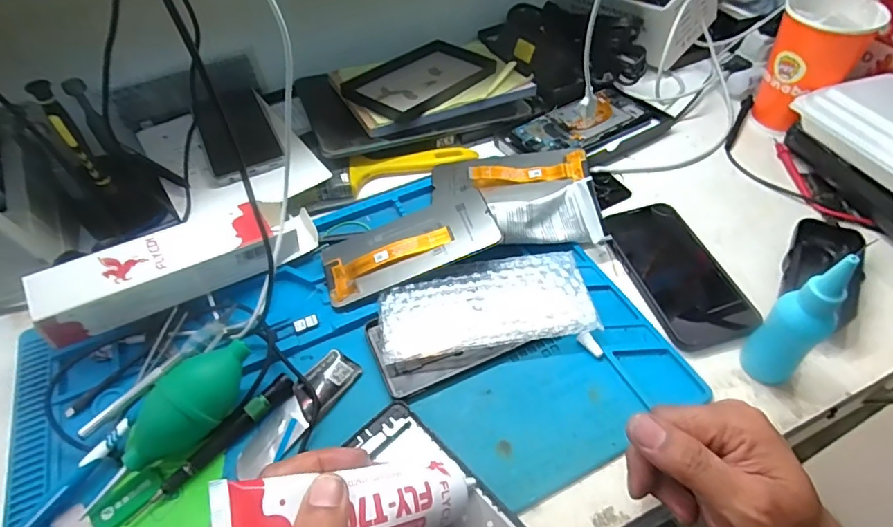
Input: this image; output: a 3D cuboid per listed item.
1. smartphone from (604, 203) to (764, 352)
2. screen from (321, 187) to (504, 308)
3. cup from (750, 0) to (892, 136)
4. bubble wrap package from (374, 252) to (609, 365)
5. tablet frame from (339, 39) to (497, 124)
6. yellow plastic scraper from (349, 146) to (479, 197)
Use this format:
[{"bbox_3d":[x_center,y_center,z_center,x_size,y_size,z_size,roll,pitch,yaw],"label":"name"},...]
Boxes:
[{"bbox_3d":[0.201,0.006,0.441,0.074,0.014,0.146,-15,51,-8],"label":"smartphone"},{"bbox_3d":[-0.034,-0.017,0.448,0.157,0.008,0.069,-23,54,-1],"label":"screen"},{"bbox_3d":[0.382,-0.211,0.537,0.083,0.116,0.098,36,62,26],"label":"cup"},{"bbox_3d":[0.032,0.033,0.418,0.170,0.014,0.081,-9,50,-4],"label":"bubble wrap package"},{"bbox_3d":[-0.027,-0.222,0.596,0.100,0.009,0.185,34,54,23],"label":"tablet frame"},{"bbox_3d":[-0.038,-0.112,0.553,0.141,0.014,0.043,-16,51,-10],"label":"yellow plastic scraper"}]

